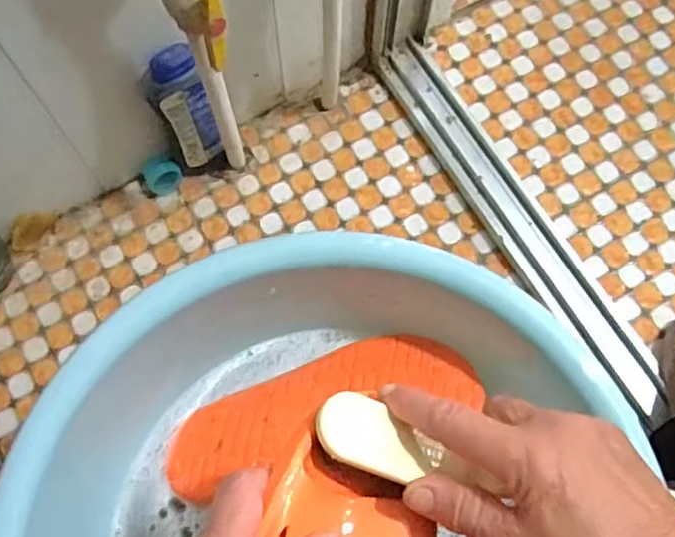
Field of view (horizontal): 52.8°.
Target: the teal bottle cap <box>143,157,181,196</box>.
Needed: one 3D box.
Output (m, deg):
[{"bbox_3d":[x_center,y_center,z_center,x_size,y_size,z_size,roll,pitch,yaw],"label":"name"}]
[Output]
[{"bbox_3d":[-0.214,-0.113,0.833,0.044,0.042,0.029,-26,73,-9],"label":"teal bottle cap"}]

